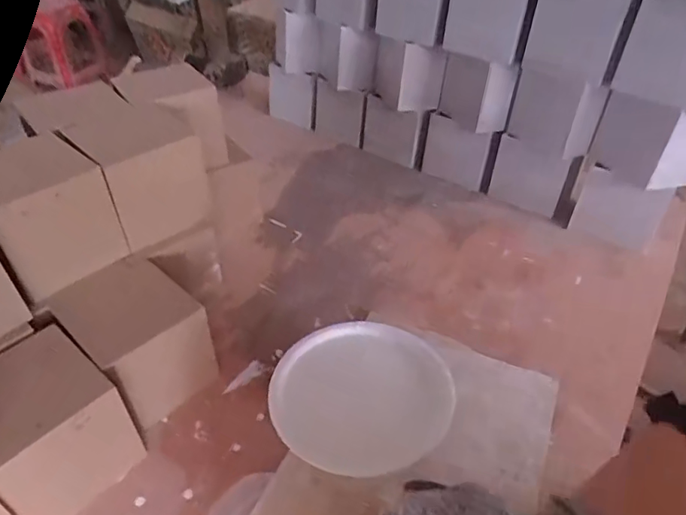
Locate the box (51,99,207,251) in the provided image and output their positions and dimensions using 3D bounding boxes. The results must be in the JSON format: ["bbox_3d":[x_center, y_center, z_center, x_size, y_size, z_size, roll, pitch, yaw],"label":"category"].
[{"bbox_3d":[-0.229,-0.098,0.592,0.116,0.105,0.123,-28,46,-29],"label":"box"}]

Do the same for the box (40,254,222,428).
[{"bbox_3d":[-0.214,0.090,0.543,0.131,0.119,0.110,29,47,32],"label":"box"}]

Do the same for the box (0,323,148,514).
[{"bbox_3d":[-0.264,0.155,0.461,0.116,0.117,0.106,29,48,32],"label":"box"}]

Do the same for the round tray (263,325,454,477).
[{"bbox_3d":[0.019,0.132,0.499,0.168,0.016,0.161,5,44,-4],"label":"round tray"}]

